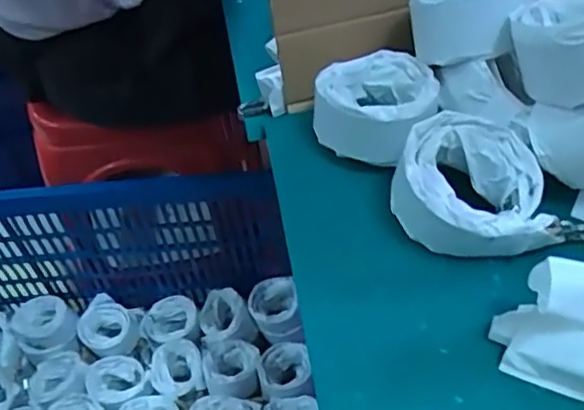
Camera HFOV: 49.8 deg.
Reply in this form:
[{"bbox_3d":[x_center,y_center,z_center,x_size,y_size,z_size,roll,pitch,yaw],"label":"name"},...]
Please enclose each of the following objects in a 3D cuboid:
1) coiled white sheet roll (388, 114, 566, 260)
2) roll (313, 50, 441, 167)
[{"bbox_3d":[0.125,-0.010,0.433,0.102,0.058,0.091,-6,50,1],"label":"coiled white sheet roll"},{"bbox_3d":[0.068,-0.075,0.495,0.096,0.060,0.083,18,54,20],"label":"roll"}]

